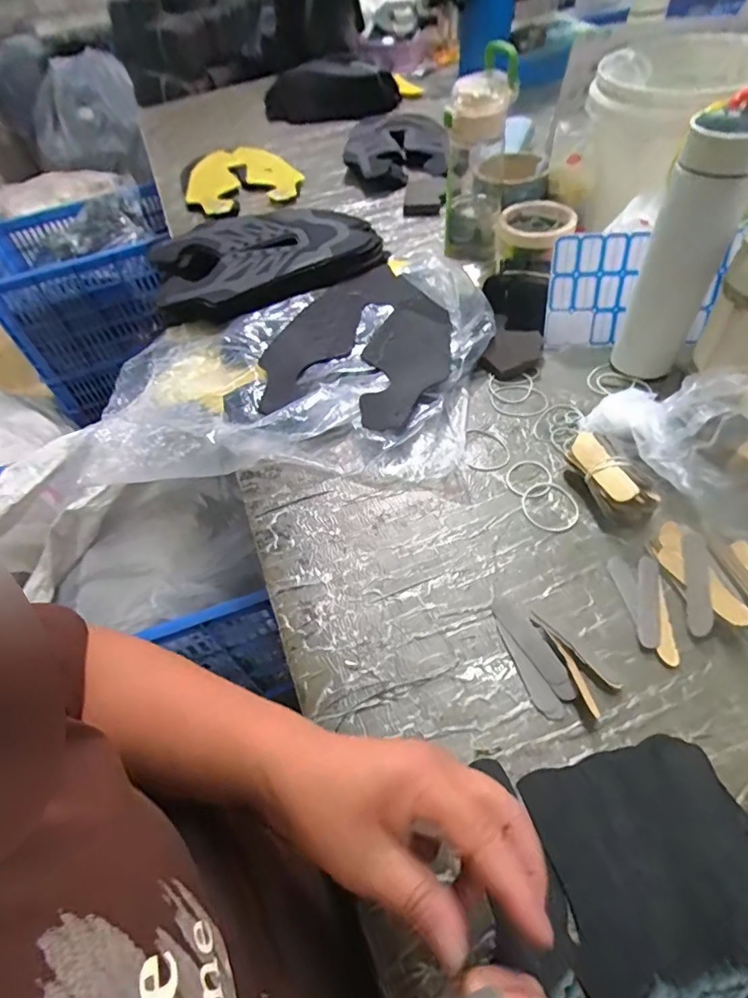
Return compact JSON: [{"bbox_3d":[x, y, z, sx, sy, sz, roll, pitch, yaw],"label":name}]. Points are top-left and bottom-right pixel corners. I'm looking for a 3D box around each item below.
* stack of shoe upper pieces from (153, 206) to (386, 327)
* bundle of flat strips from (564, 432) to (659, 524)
[{"bbox_3d":[-0.156,-0.343,0.728,0.309,0.037,0.225,-27,53,-13],"label":"stack of shoe upper pieces"},{"bbox_3d":[0.206,-0.019,0.459,0.042,0.039,0.096,-16,52,-5],"label":"bundle of flat strips"}]

